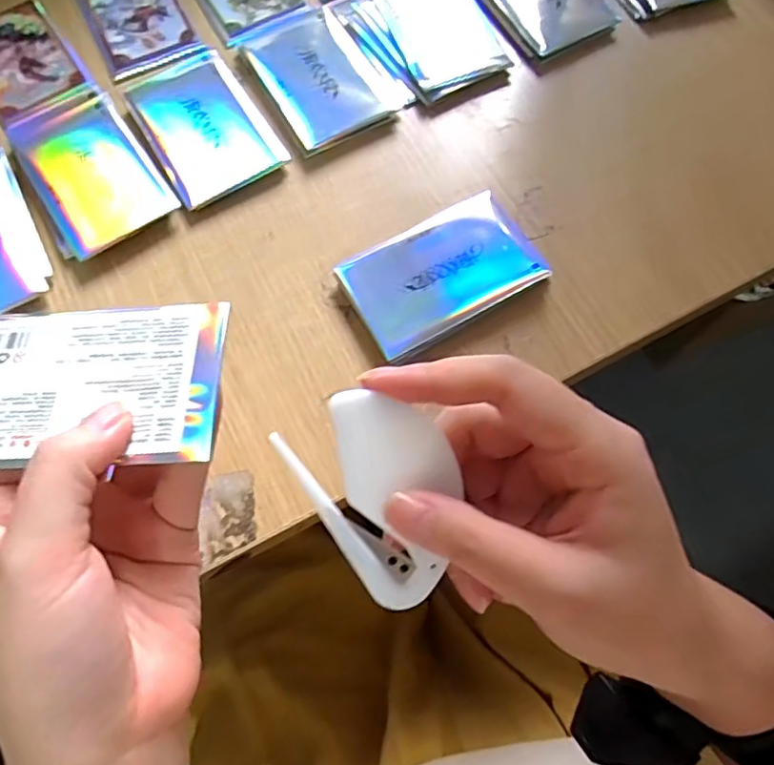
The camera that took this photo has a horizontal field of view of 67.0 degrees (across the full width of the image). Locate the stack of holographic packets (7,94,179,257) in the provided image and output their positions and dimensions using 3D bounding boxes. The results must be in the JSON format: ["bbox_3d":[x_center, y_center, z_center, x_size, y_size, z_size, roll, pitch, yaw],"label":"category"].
[{"bbox_3d":[-0.169,-0.122,0.330,0.063,0.009,0.103,-33,73,-10],"label":"stack of holographic packets"}]

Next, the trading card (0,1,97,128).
[{"bbox_3d":[-0.224,-0.198,0.360,0.057,0.004,0.096,-34,73,-9],"label":"trading card"}]

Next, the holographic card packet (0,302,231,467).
[{"bbox_3d":[-0.101,0.000,0.196,0.092,0.010,0.057,-2,71,0],"label":"holographic card packet"}]

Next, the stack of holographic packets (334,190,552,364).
[{"bbox_3d":[0.028,-0.057,0.302,0.096,0.012,0.062,-29,73,-9],"label":"stack of holographic packets"}]

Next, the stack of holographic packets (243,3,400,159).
[{"bbox_3d":[-0.043,-0.182,0.349,0.063,0.010,0.098,-27,73,-8],"label":"stack of holographic packets"}]

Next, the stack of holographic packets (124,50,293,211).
[{"bbox_3d":[-0.107,-0.150,0.339,0.061,0.009,0.099,-30,73,-9],"label":"stack of holographic packets"}]

